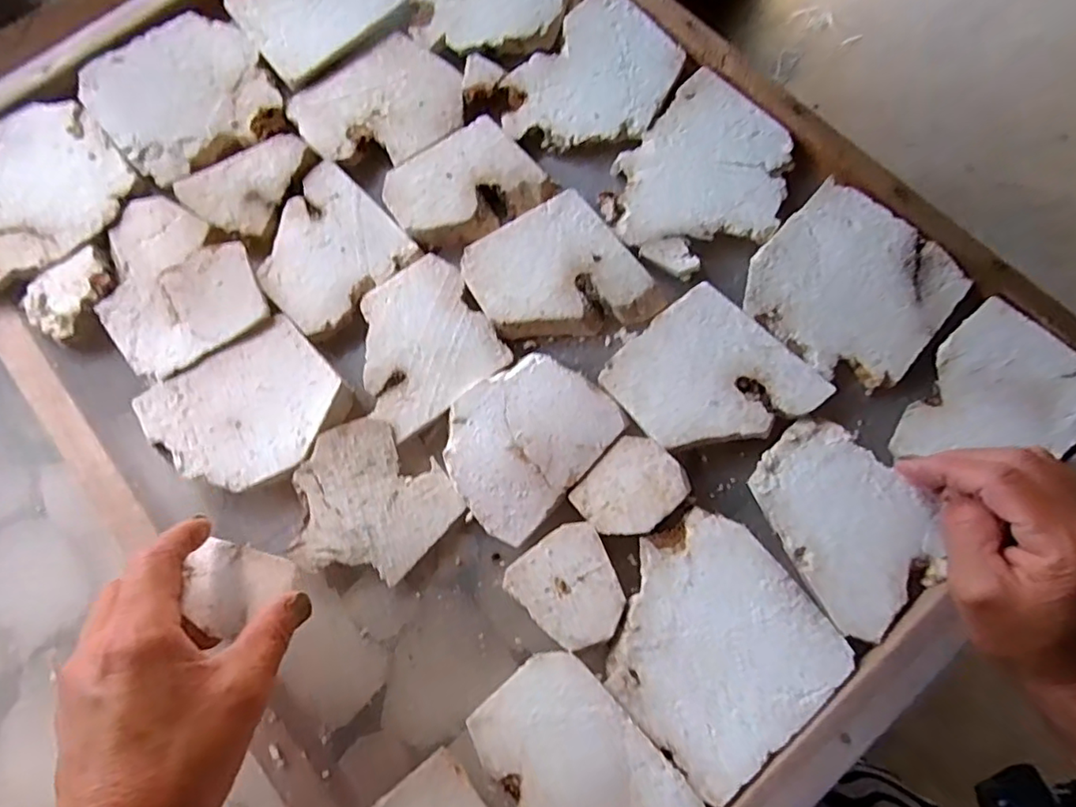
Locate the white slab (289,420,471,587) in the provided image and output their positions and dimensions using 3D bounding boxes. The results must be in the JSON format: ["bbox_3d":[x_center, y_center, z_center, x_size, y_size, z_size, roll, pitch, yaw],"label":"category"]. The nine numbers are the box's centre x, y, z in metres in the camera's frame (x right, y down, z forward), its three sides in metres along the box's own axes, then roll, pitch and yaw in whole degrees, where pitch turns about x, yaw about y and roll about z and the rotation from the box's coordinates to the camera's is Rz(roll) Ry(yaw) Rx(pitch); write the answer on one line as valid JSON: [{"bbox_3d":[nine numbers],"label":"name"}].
[{"bbox_3d":[-0.100,0.058,0.340,0.089,0.014,0.083,40,79,11],"label":"white slab"}]

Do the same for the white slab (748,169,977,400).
[{"bbox_3d":[0.193,-0.073,0.356,0.102,0.015,0.110,-44,78,-10],"label":"white slab"}]

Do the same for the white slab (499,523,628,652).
[{"bbox_3d":[0.019,0.102,0.322,0.055,0.004,0.060,-35,77,-8],"label":"white slab"}]

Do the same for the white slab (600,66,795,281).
[{"bbox_3d":[0.109,-0.149,0.385,0.107,0.018,0.123,42,79,11],"label":"white slab"}]

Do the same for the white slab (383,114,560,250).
[{"bbox_3d":[-0.051,-0.150,0.407,0.099,0.016,0.079,-34,76,-8],"label":"white slab"}]

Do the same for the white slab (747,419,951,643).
[{"bbox_3d":[0.171,0.063,0.323,0.074,0.015,0.108,-28,76,-6],"label":"white slab"}]

